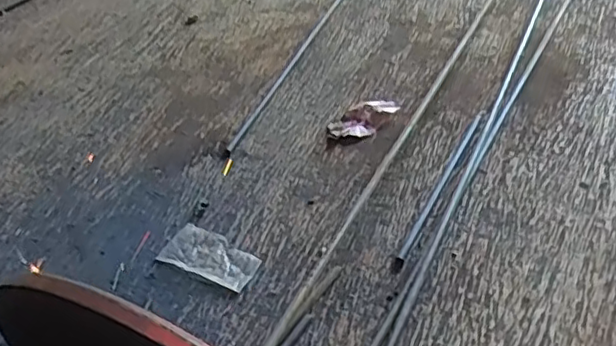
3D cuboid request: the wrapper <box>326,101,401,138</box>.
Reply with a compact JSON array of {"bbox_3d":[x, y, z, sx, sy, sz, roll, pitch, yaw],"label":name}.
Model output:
[{"bbox_3d":[0.097,-0.095,1.093,0.126,0.018,0.070,-33,51,-26],"label":"wrapper"}]

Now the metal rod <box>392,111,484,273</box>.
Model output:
[{"bbox_3d":[0.208,0.017,0.971,0.015,0.017,0.364,19,49,23],"label":"metal rod"}]

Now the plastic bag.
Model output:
[{"bbox_3d":[-0.142,0.122,0.911,0.144,0.007,0.076,19,49,22],"label":"plastic bag"}]

